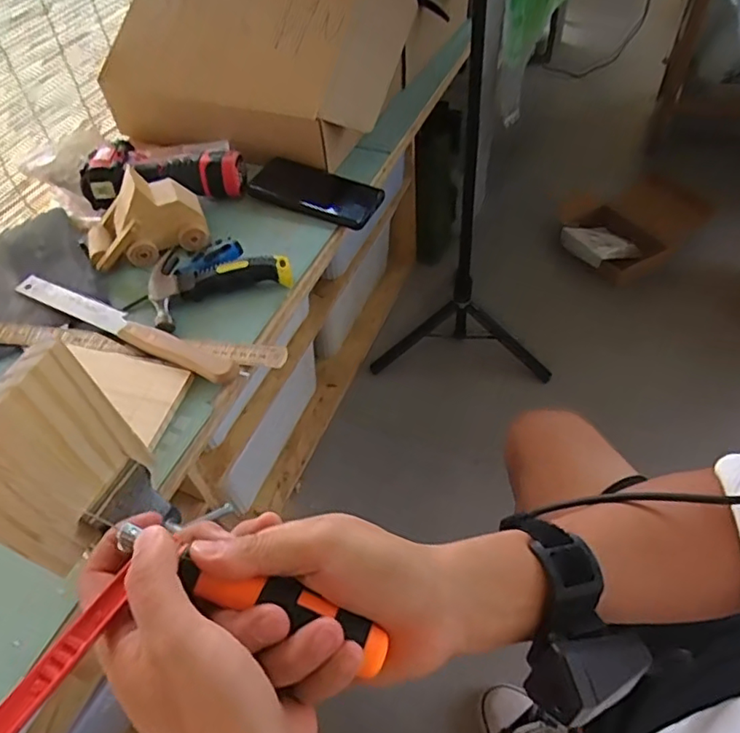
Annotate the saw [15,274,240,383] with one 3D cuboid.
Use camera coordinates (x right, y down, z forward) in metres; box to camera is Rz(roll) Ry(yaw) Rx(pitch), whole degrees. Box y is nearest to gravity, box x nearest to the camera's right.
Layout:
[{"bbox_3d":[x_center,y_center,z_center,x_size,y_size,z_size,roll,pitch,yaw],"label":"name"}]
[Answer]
[{"bbox_3d":[-0.260,-0.045,0.600,0.301,0.015,0.030,22,56,21],"label":"saw"}]

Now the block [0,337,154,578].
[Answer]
[{"bbox_3d":[-0.190,0.060,0.346,0.013,0.140,0.100,18,55,19],"label":"block"}]

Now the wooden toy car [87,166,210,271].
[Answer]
[{"bbox_3d":[-0.265,-0.173,0.664,0.134,0.082,0.068,-13,51,-5],"label":"wooden toy car"}]

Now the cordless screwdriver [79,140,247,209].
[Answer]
[{"bbox_3d":[-0.264,-0.243,0.729,0.189,0.050,0.120,13,53,15],"label":"cordless screwdriver"}]

